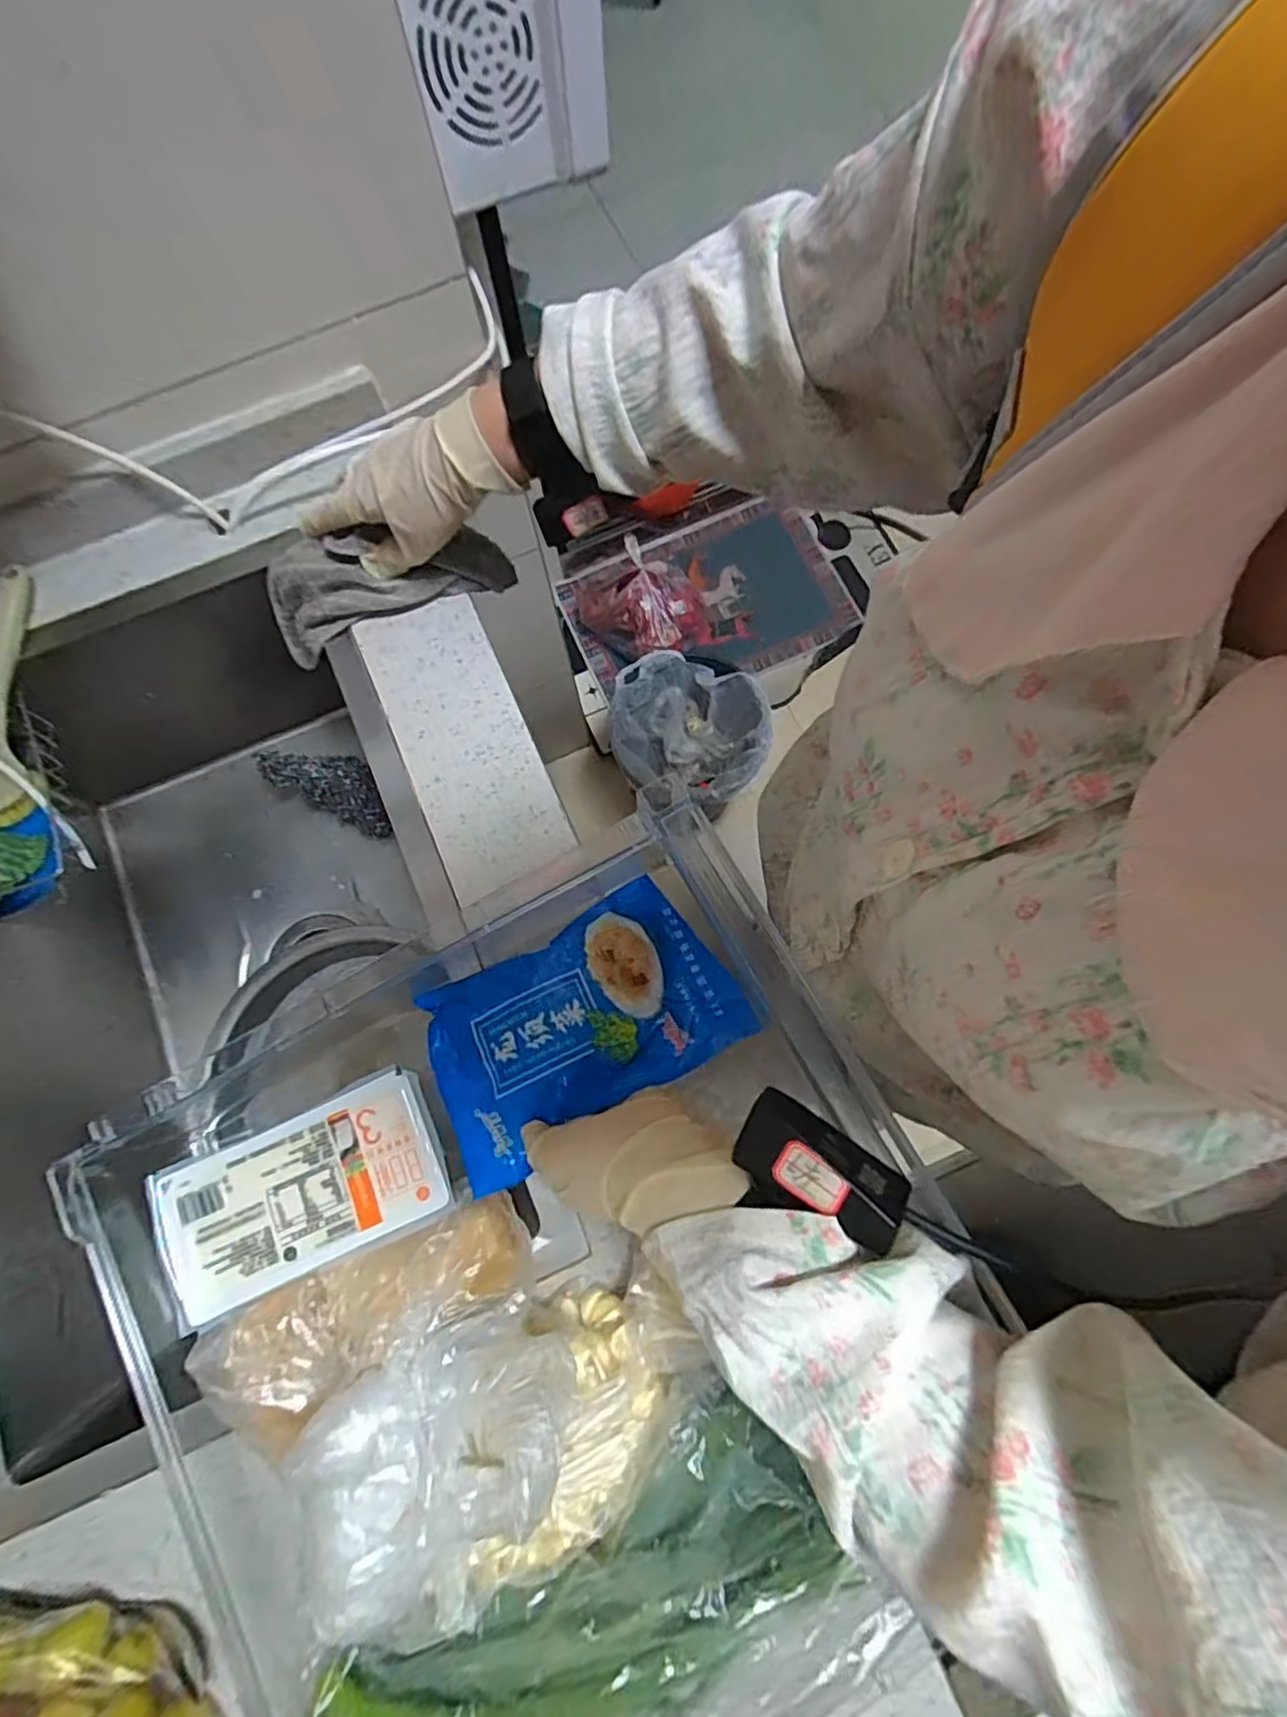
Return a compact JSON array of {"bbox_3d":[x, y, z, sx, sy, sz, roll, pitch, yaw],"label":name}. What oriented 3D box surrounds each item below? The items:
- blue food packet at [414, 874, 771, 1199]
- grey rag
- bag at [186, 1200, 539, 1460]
[{"bbox_3d":[-0.041,0.098,0.412,0.196,0.029,0.130,-28,63,-5],"label":"blue food packet"},{"bbox_3d":[-0.219,-0.218,0.529,0.214,0.092,0.068,-11,77,4],"label":"grey rag"},{"bbox_3d":[-0.157,0.245,0.351,0.187,0.043,0.068,-33,79,-6],"label":"bag"}]

